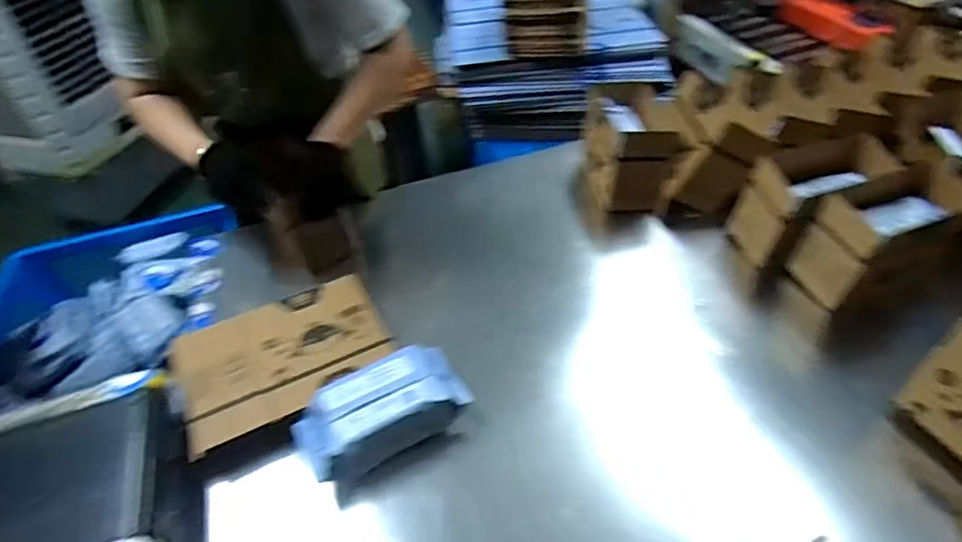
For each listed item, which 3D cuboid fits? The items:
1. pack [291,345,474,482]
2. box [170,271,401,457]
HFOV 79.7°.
[{"bbox_3d":[-0.130,0.177,0.754,0.219,0.060,0.130,-26,49,-21],"label":"pack"},{"bbox_3d":[-0.277,0.119,0.823,0.298,0.056,0.173,-27,49,-22],"label":"box"}]

